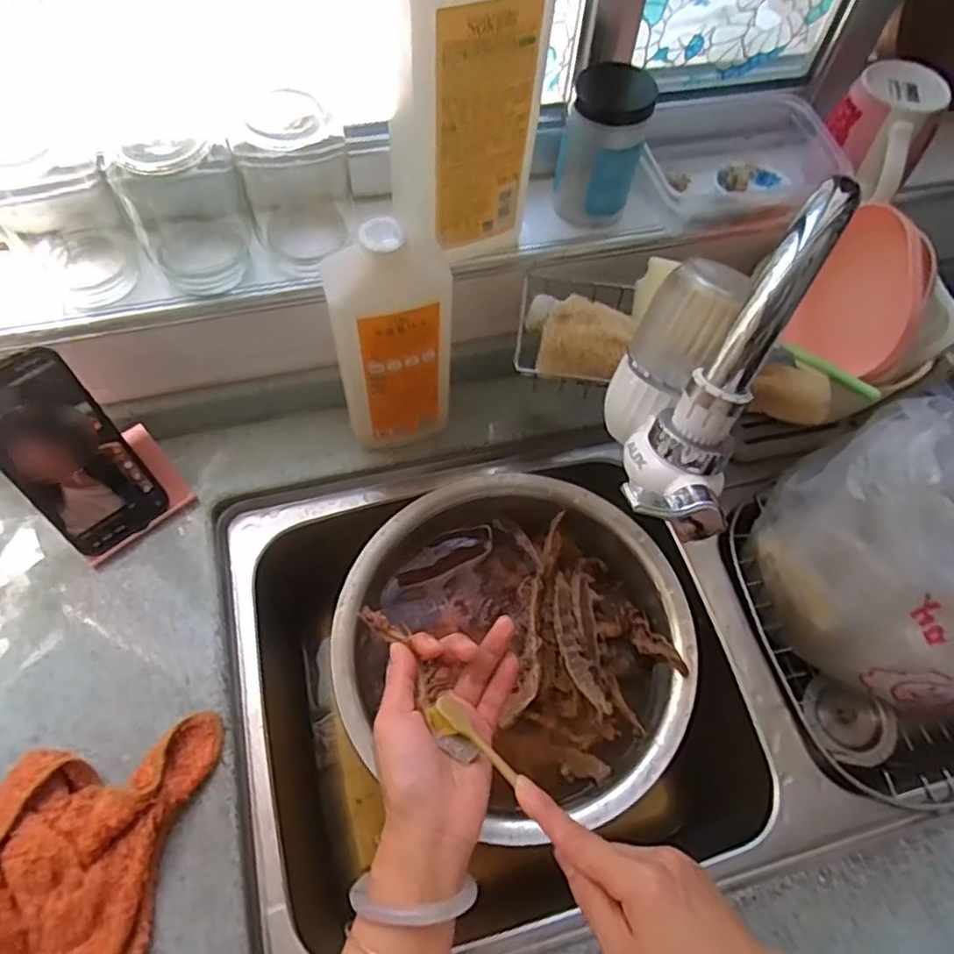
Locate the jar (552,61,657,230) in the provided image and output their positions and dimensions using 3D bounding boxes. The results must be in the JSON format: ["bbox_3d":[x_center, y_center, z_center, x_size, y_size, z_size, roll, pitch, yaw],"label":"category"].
[{"bbox_3d":[0.102,-0.267,0.546,0.064,0.109,0.070,1,61,-2],"label":"jar"}]

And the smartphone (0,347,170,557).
[{"bbox_3d":[-0.306,-0.013,0.498,0.077,0.163,0.012,-37,41,-21],"label":"smartphone"}]

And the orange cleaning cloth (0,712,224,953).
[{"bbox_3d":[-0.260,0.275,0.415,0.156,0.034,0.220,-2,61,-4],"label":"orange cleaning cloth"}]

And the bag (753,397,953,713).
[{"bbox_3d":[0.407,0.054,0.532,0.303,0.195,0.204,-6,61,-7],"label":"bag"}]

